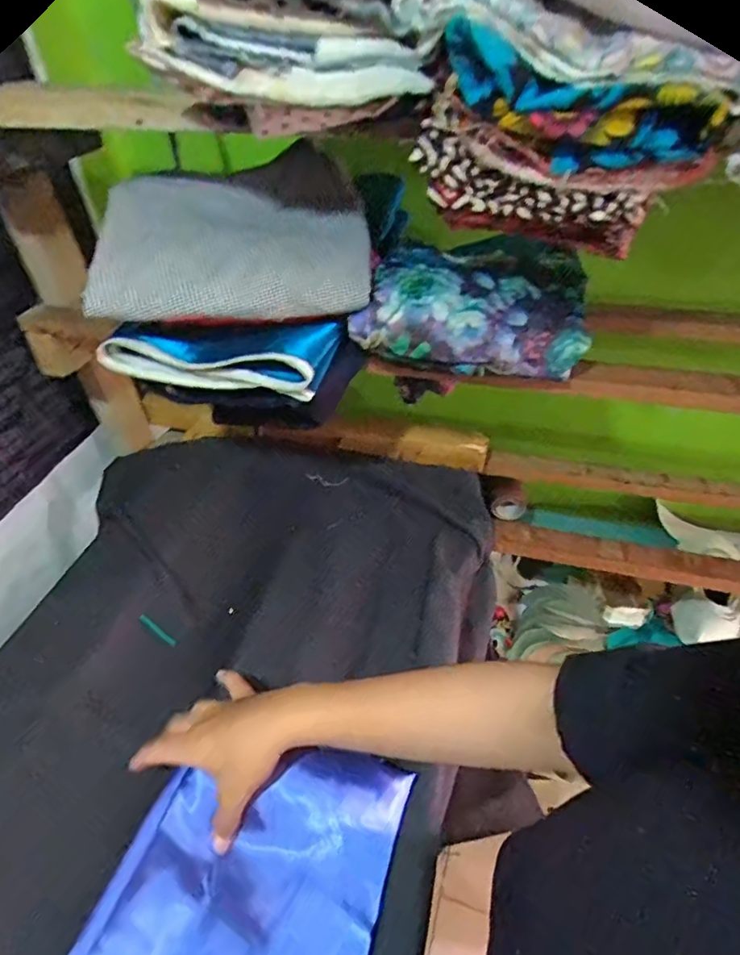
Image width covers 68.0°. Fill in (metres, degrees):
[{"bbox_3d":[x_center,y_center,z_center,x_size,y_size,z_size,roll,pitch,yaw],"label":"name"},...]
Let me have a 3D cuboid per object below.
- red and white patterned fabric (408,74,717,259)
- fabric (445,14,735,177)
[{"bbox_3d":[0.122,-0.207,0.391,0.187,0.091,0.053,17,43,0],"label":"red and white patterned fabric"},{"bbox_3d":[0.123,-0.223,0.338,0.165,0.064,0.045,20,44,4],"label":"fabric"}]

